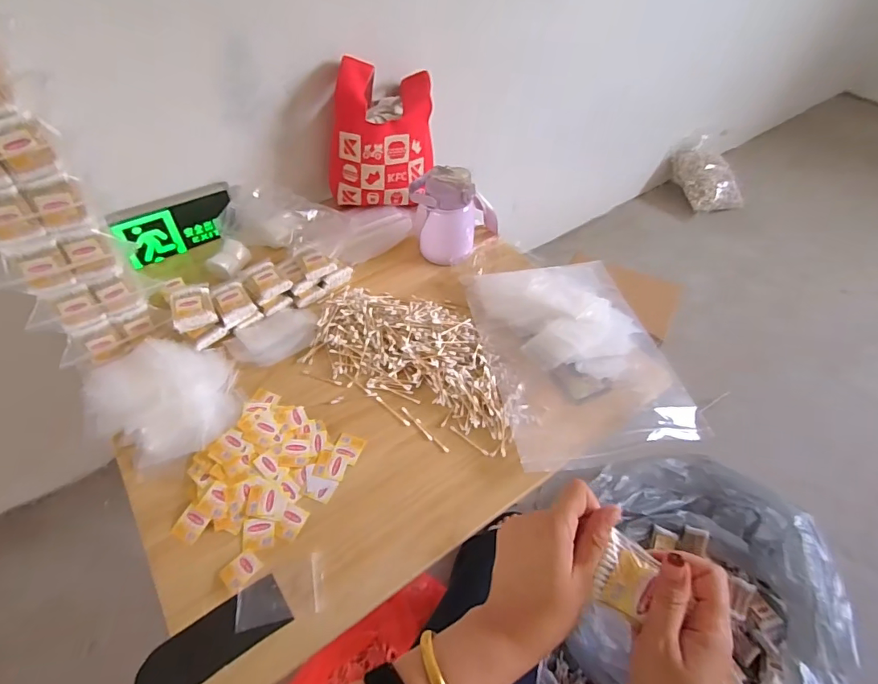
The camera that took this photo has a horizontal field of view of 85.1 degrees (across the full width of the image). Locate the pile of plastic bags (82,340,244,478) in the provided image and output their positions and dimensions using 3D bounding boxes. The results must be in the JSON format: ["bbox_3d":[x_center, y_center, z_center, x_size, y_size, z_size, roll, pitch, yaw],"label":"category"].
[{"bbox_3d":[-0.399,0.074,0.704,0.200,0.054,0.186,1,50,-1],"label":"pile of plastic bags"}]

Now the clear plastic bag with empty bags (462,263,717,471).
[{"bbox_3d":[0.221,0.005,0.785,0.271,0.057,0.398,-7,50,-7],"label":"clear plastic bag with empty bags"}]

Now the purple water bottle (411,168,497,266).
[{"bbox_3d":[0.030,-0.244,0.905,0.166,0.166,0.109,4,50,2],"label":"purple water bottle"}]

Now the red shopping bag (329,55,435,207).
[{"bbox_3d":[-0.107,-0.409,0.974,0.213,0.264,0.103,-8,31,-29],"label":"red shopping bag"}]

